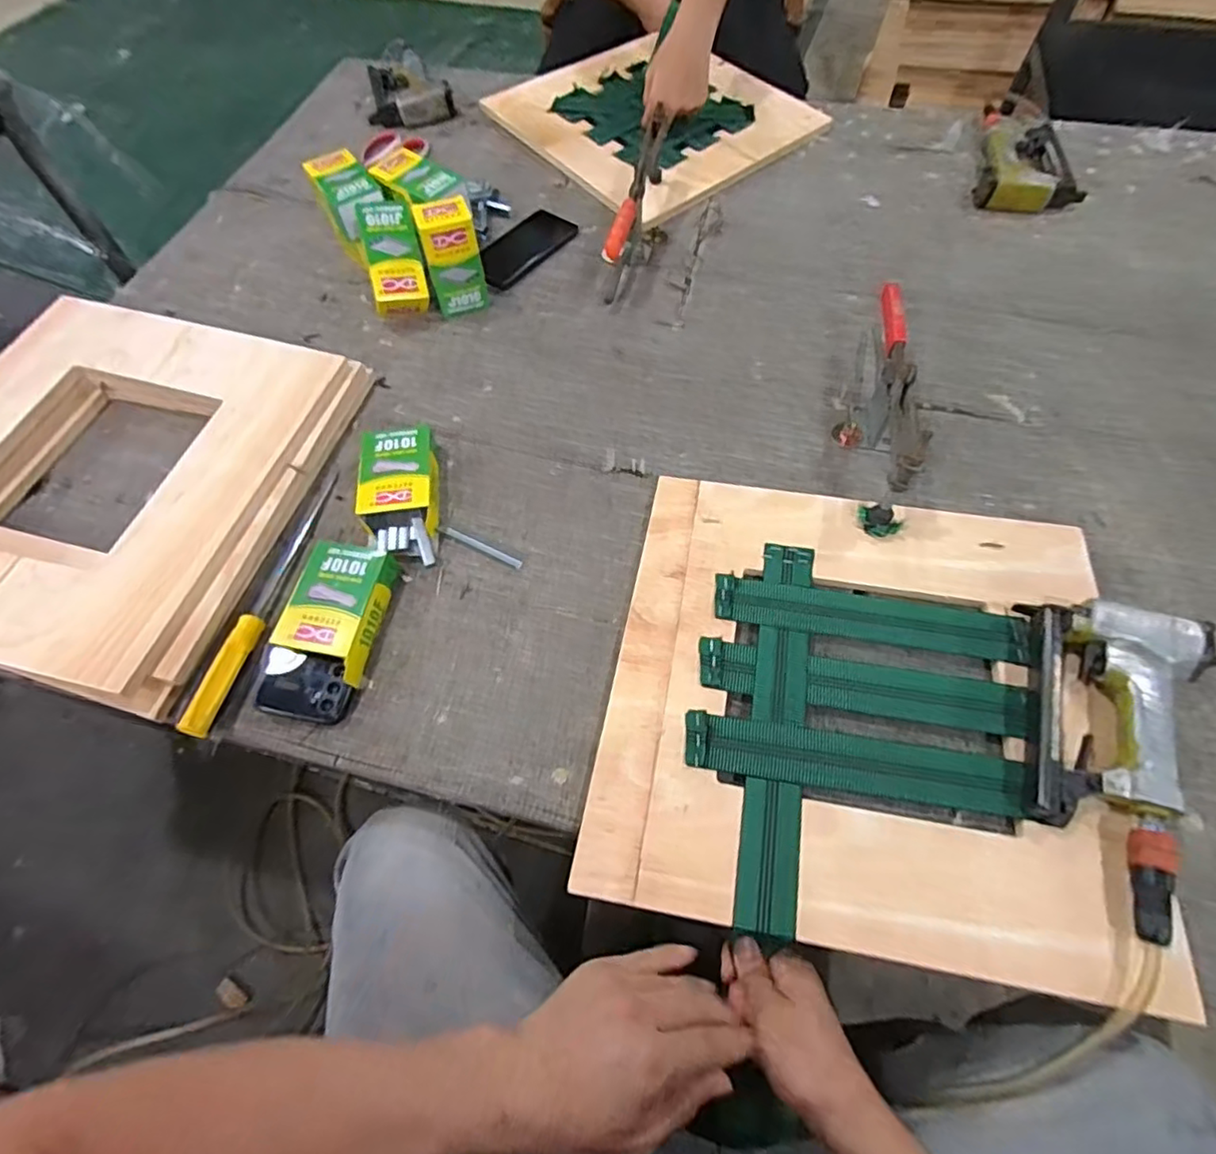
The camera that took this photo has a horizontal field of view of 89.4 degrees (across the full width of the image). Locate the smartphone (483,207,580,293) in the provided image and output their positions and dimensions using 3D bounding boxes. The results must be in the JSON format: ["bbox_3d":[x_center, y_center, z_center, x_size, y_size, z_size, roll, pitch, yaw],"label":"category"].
[{"bbox_3d":[-0.121,-0.466,0.869,0.080,0.009,0.170,34,67,18],"label":"smartphone"}]

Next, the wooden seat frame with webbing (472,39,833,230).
[{"bbox_3d":[0.072,-0.753,0.999,0.413,0.018,0.424,-38,69,-16],"label":"wooden seat frame with webbing"}]

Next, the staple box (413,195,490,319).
[{"bbox_3d":[-0.195,-0.396,0.770,0.065,0.118,0.055,-18,62,-8],"label":"staple box"}]

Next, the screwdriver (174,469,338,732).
[{"bbox_3d":[-0.335,0.010,0.596,0.028,0.019,0.288,9,62,7],"label":"screwdriver"}]

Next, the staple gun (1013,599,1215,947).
[{"bbox_3d":[0.393,0.137,0.485,0.130,0.050,0.250,18,63,11],"label":"staple gun"}]

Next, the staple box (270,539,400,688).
[{"bbox_3d":[-0.257,0.027,0.583,0.084,0.031,0.125,11,62,7],"label":"staple box"}]

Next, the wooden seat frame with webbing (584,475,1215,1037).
[{"bbox_3d":[0.212,0.099,0.531,0.402,0.026,0.395,10,62,7],"label":"wooden seat frame with webbing"}]

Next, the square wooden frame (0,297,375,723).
[{"bbox_3d":[-0.543,-0.109,0.662,0.419,0.055,0.431,13,62,9],"label":"square wooden frame"}]

